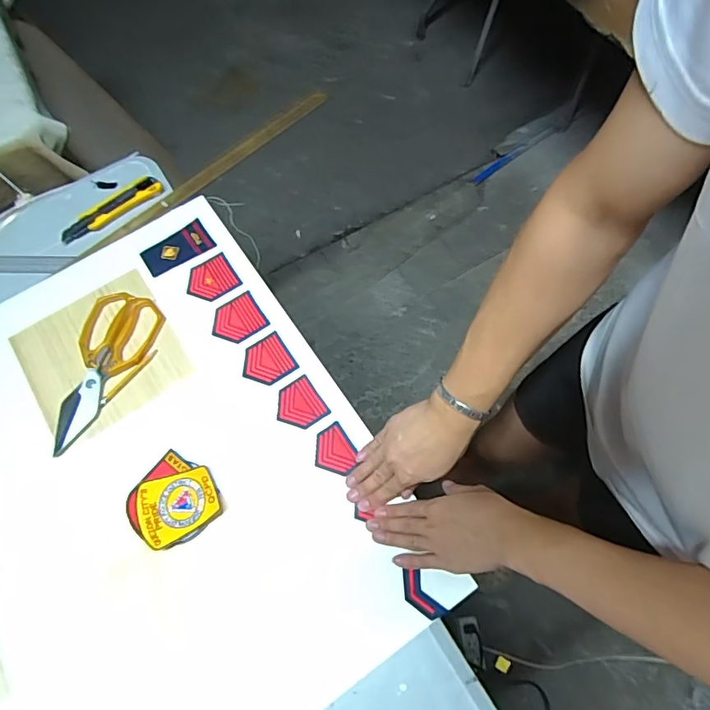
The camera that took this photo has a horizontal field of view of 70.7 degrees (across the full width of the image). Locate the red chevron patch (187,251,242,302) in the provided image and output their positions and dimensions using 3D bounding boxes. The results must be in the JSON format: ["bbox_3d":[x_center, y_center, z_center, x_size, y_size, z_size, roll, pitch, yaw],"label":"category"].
[{"bbox_3d":[-0.205,-0.109,0.712,0.069,0.004,0.064,-32,70,-10],"label":"red chevron patch"}]

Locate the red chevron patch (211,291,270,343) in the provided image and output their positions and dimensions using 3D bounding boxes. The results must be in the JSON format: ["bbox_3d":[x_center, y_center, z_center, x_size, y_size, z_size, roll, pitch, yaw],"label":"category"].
[{"bbox_3d":[-0.162,-0.049,0.688,0.070,0.004,0.063,-30,70,-9],"label":"red chevron patch"}]

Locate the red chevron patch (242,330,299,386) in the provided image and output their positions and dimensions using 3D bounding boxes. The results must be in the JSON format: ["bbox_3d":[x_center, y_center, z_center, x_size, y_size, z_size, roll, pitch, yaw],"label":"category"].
[{"bbox_3d":[-0.117,0.008,0.662,0.064,0.004,0.063,-32,70,-10],"label":"red chevron patch"}]

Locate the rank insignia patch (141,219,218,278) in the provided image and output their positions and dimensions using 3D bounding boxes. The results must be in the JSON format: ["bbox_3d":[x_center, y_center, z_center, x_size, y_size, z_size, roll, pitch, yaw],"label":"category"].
[{"bbox_3d":[-0.262,-0.159,0.733,0.100,0.006,0.057,-28,70,-9],"label":"rank insignia patch"}]

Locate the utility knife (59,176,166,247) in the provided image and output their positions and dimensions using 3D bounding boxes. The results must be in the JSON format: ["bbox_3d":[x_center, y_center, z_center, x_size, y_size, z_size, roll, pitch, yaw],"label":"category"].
[{"bbox_3d":[-0.371,-0.222,0.762,0.163,0.012,0.035,-35,71,-11],"label":"utility knife"}]

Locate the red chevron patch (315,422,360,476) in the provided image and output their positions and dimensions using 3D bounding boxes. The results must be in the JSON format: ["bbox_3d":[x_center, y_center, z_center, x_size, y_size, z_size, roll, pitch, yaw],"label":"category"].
[{"bbox_3d":[-0.027,0.118,0.616,0.048,0.005,0.060,-30,70,-9],"label":"red chevron patch"}]

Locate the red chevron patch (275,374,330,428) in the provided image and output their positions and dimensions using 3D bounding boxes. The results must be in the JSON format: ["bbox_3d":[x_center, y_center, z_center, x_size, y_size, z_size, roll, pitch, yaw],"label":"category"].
[{"bbox_3d":[-0.072,0.063,0.638,0.057,0.004,0.063,-33,71,-11],"label":"red chevron patch"}]

